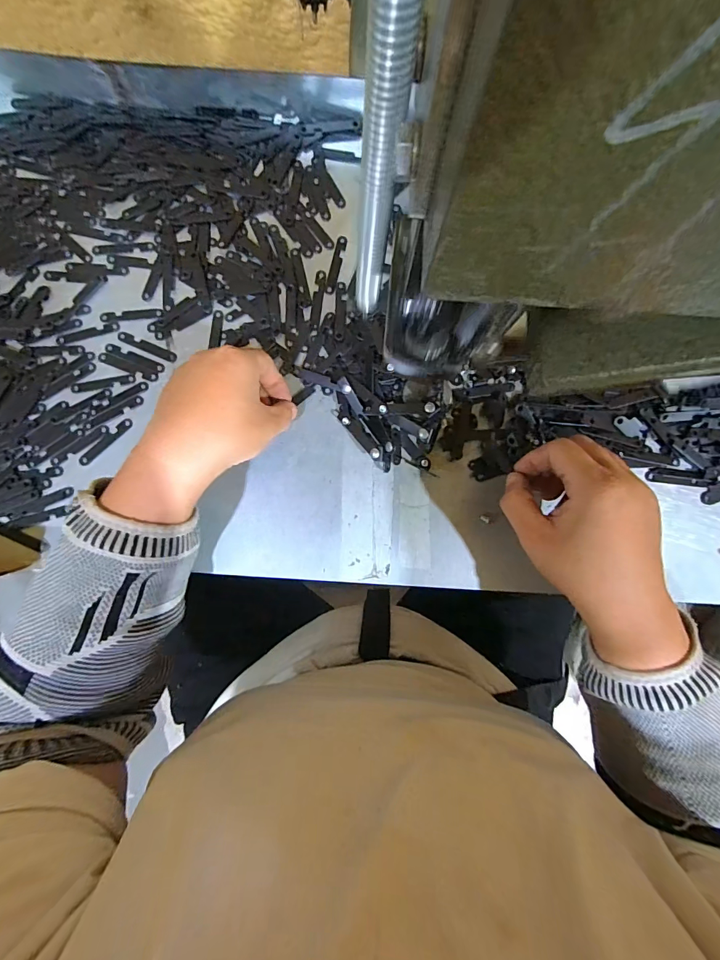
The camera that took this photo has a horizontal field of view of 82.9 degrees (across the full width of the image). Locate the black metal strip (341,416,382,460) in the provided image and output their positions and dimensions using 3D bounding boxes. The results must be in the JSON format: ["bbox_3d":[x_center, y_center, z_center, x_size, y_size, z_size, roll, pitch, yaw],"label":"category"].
[{"bbox_3d":[0.001,-0.035,0.326,0.010,0.006,0.044,-40,75,-3],"label":"black metal strip"}]

